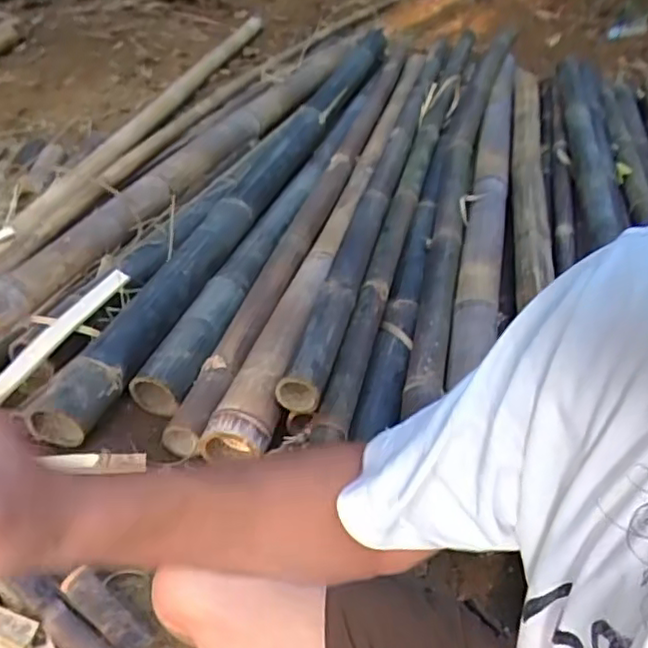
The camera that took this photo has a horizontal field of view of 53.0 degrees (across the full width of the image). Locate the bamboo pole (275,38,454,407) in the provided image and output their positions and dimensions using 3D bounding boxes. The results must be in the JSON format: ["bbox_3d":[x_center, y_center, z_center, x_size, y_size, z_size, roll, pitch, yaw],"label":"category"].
[{"bbox_3d":[0.180,-0.424,1.755,0.084,0.089,1.839,12,39,9],"label":"bamboo pole"}]

